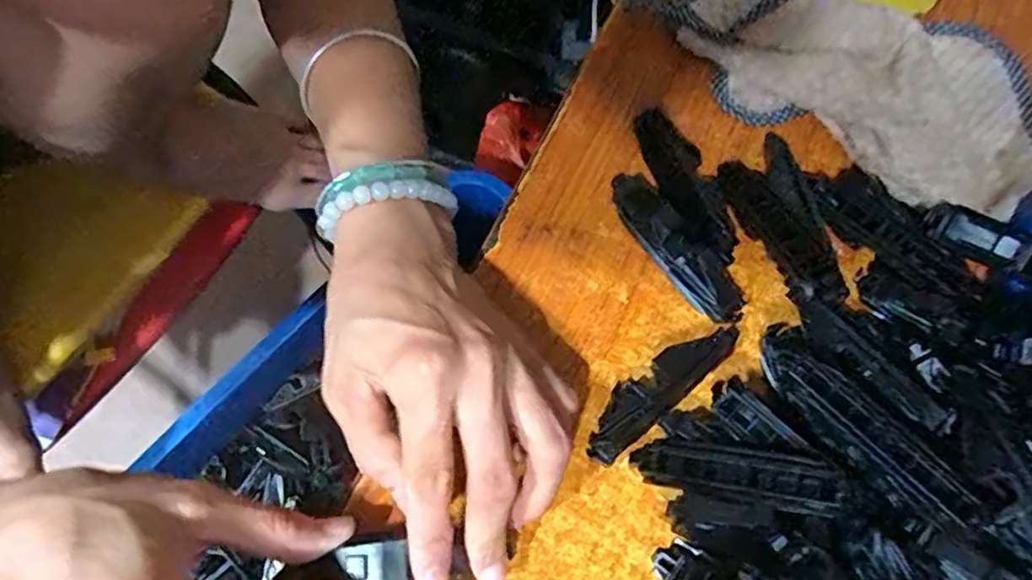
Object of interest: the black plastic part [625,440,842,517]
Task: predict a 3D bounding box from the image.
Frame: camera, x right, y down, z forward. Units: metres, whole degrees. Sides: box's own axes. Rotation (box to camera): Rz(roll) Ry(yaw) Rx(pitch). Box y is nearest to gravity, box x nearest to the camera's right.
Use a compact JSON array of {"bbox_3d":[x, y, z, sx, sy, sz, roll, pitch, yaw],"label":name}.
[{"bbox_3d":[0.081,0.069,0.248,0.077,0.012,0.022,2,67,31],"label":"black plastic part"}]

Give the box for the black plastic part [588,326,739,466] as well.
[{"bbox_3d":[0.061,0.040,0.274,0.082,0.014,0.020,-38,78,-13],"label":"black plastic part"}]

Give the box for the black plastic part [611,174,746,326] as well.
[{"bbox_3d":[0.070,-0.020,0.291,0.020,0.017,0.082,-28,76,-11],"label":"black plastic part"}]

